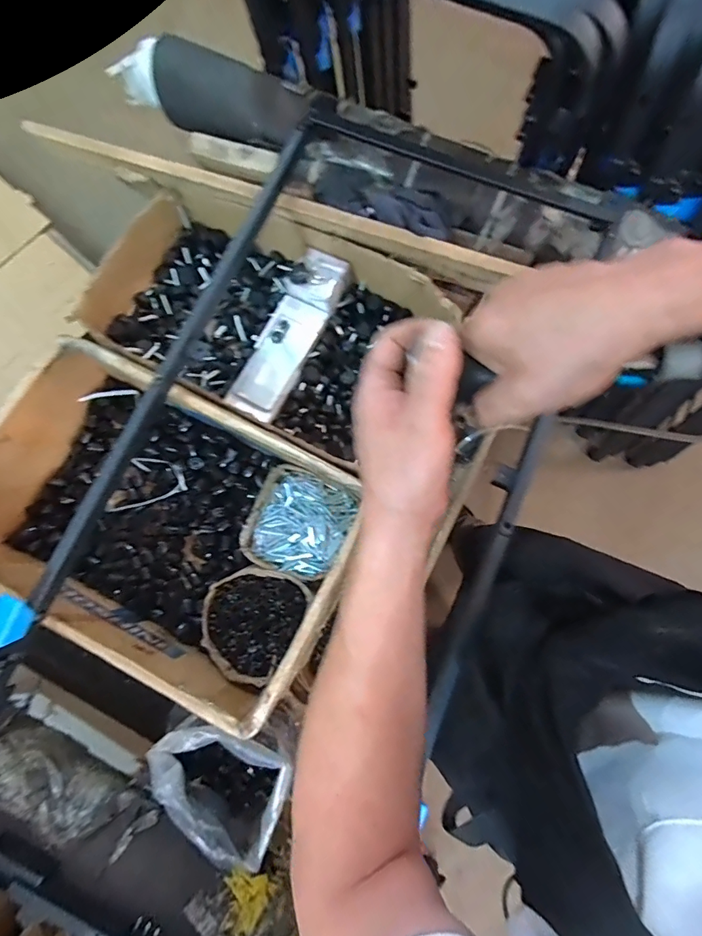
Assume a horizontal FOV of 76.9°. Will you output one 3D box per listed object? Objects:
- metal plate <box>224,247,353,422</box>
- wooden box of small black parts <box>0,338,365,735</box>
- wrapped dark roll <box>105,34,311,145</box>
[{"bbox_3d":[-0.105,-0.224,0.731,0.087,0.046,0.299,26,80,6],"label":"metal plate"},{"bbox_3d":[-0.237,0.090,0.661,0.584,0.169,0.344,28,80,7],"label":"wooden box of small black parts"},{"bbox_3d":[-0.235,-0.643,0.762,0.377,0.087,0.092,30,80,7],"label":"wrapped dark roll"}]

